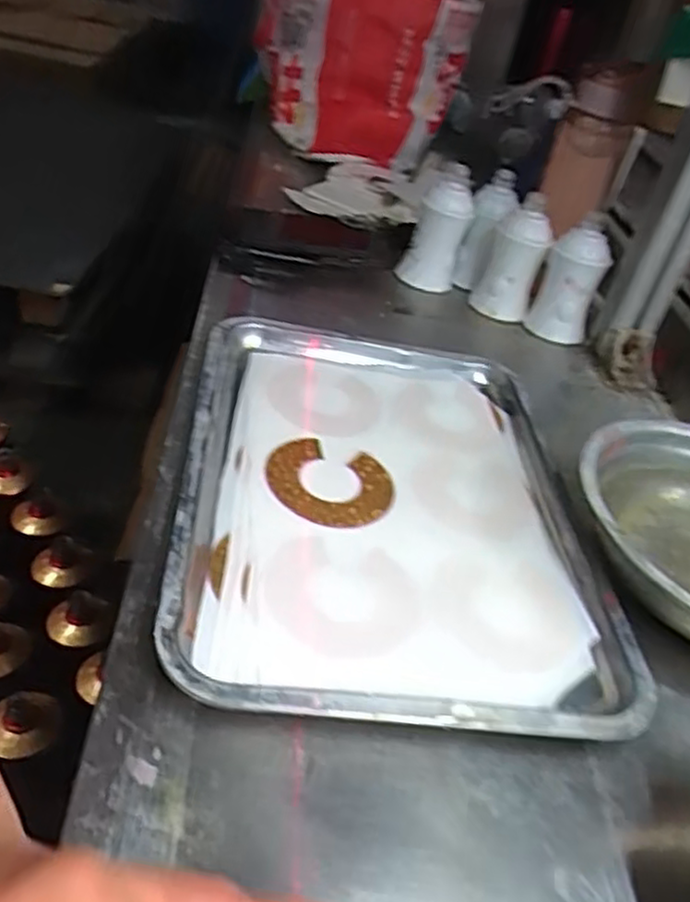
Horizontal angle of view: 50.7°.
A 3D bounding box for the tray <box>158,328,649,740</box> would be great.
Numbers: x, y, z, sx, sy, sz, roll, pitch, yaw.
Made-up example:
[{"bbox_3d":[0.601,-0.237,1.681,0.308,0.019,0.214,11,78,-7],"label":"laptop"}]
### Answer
[{"bbox_3d":[0.028,0.021,0.472,0.253,0.024,0.336,8,37,-9],"label":"tray"}]

